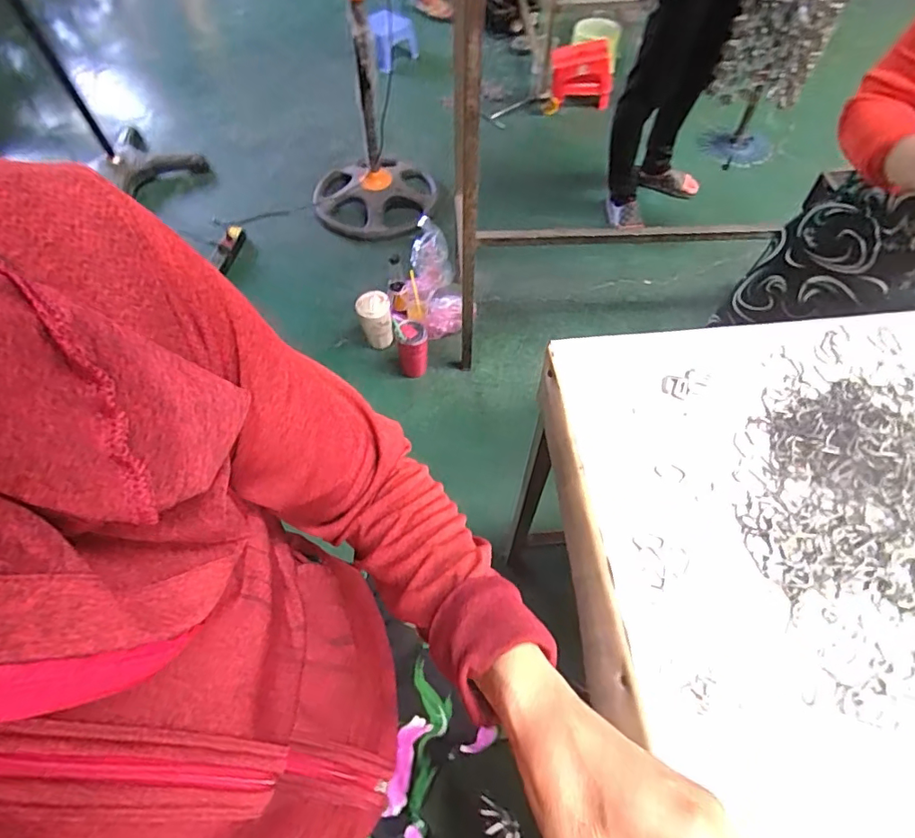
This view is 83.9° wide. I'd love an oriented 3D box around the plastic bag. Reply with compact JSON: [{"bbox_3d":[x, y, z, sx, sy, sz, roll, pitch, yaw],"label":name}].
[{"bbox_3d":[-0.090,-0.448,1.636,0.265,0.133,0.382,-8,59,-3],"label":"plastic bag"}]

